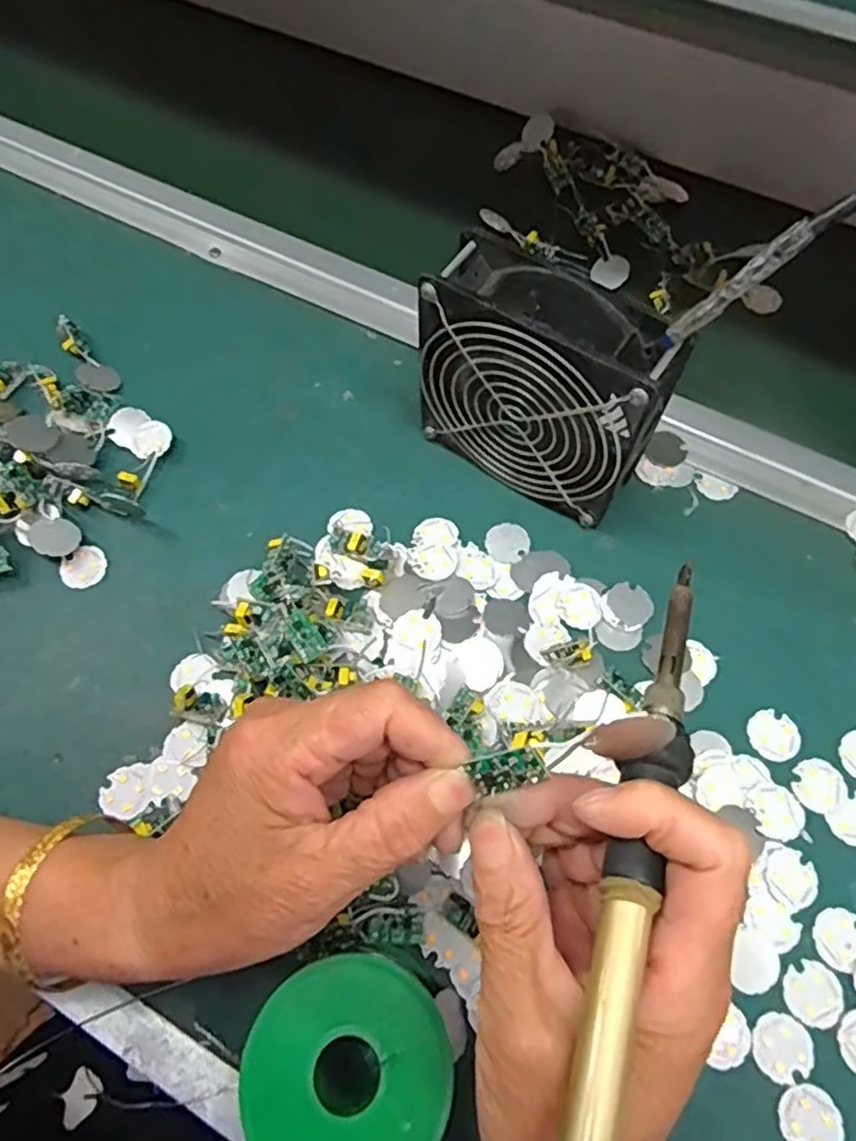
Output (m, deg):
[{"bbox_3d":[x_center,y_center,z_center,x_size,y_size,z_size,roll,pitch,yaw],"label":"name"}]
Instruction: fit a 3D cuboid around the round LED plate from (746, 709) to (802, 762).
[{"bbox_3d":[0.169,0.080,0.330,0.025,0.004,0.024,0,66,0],"label":"round LED plate"}]

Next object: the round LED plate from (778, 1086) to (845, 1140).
[{"bbox_3d":[0.152,0.219,0.268,0.024,0.004,0.023,0,66,0],"label":"round LED plate"}]

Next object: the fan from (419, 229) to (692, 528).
[{"bbox_3d":[0.057,-0.090,0.346,0.118,0.117,0.047,33,70,14],"label":"fan"}]

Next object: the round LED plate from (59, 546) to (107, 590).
[{"bbox_3d":[-0.187,-0.002,0.369,0.021,0.006,0.024,34,71,14],"label":"round LED plate"}]

